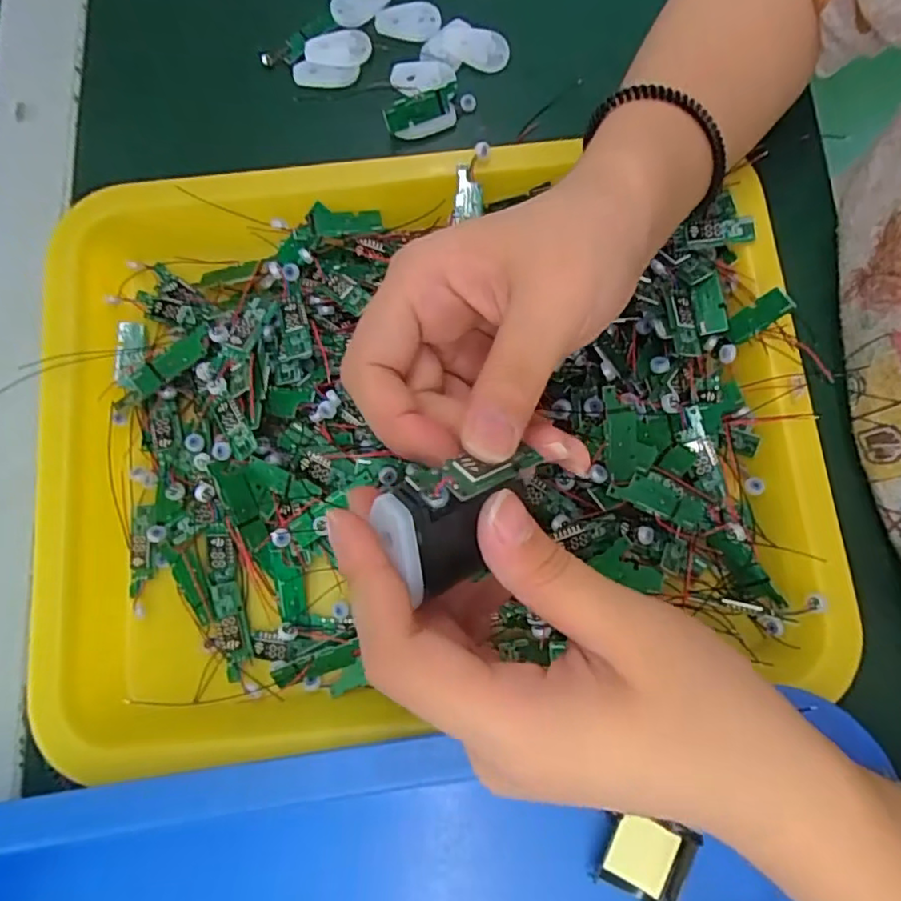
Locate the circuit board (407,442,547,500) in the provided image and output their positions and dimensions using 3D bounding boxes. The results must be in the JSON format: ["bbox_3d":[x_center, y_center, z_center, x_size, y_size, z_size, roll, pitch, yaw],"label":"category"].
[{"bbox_3d":[0.009,0.006,0.157,0.042,0.005,0.011,-10,75,-35],"label":"circuit board"}]

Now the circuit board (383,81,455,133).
[{"bbox_3d":[-0.015,-0.180,0.314,0.042,0.007,0.013,-24,115,-8],"label":"circuit board"}]

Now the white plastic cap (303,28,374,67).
[{"bbox_3d":[-0.061,-0.219,0.325,0.036,0.005,0.020,-5,94,-2],"label":"white plastic cap"}]

